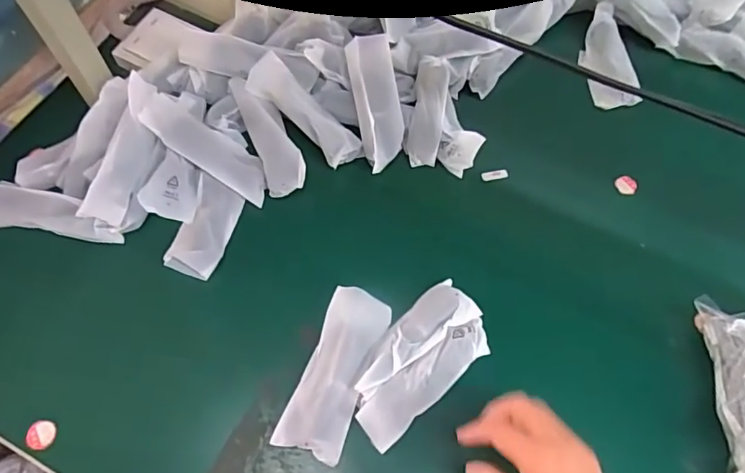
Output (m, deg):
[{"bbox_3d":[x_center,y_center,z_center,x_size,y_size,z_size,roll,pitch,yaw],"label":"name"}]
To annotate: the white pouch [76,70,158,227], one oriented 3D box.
[{"bbox_3d":[-0.252,-0.090,0.548,0.017,0.043,0.157,2,72,43],"label":"white pouch"}]

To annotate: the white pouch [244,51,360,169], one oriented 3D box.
[{"bbox_3d":[-0.076,-0.138,0.595,0.145,0.026,0.044,43,70,-1],"label":"white pouch"}]

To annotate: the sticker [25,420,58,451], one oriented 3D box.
[{"bbox_3d":[-0.296,0.177,0.476,0.021,0.010,0.024,30,67,12],"label":"sticker"}]

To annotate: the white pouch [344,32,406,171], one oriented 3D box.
[{"bbox_3d":[0.006,-0.151,0.603,0.051,0.020,0.149,-7,86,-5],"label":"white pouch"}]

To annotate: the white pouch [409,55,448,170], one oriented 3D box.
[{"bbox_3d":[0.065,-0.149,0.620,0.036,0.025,0.132,7,79,2],"label":"white pouch"}]

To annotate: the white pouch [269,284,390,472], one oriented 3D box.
[{"bbox_3d":[-0.033,0.123,0.497,0.058,0.017,0.155,18,65,7],"label":"white pouch"}]

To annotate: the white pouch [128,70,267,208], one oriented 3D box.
[{"bbox_3d":[-0.185,-0.103,0.575,0.176,0.031,0.053,39,68,-8],"label":"white pouch"}]

